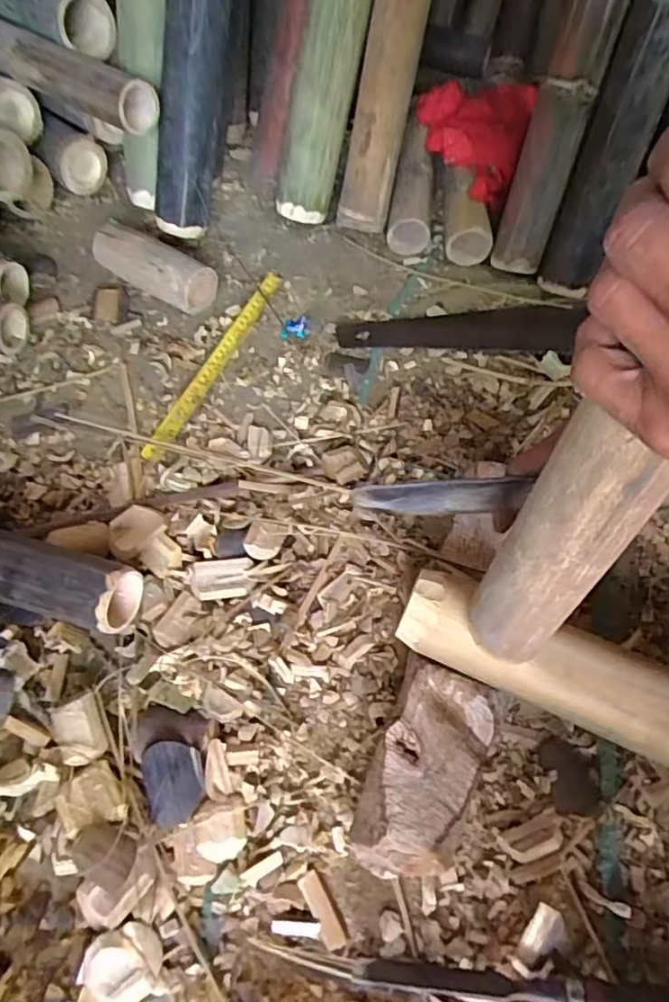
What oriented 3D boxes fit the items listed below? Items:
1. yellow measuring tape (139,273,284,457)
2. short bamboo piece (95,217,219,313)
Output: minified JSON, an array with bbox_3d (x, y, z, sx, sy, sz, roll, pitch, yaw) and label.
[{"bbox_3d":[-0.134,-0.169,0.688,0.024,0.008,0.302,21,62,12],"label":"yellow measuring tape"},{"bbox_3d":[-0.216,-0.283,0.722,0.164,0.060,0.055,30,65,17],"label":"short bamboo piece"}]

